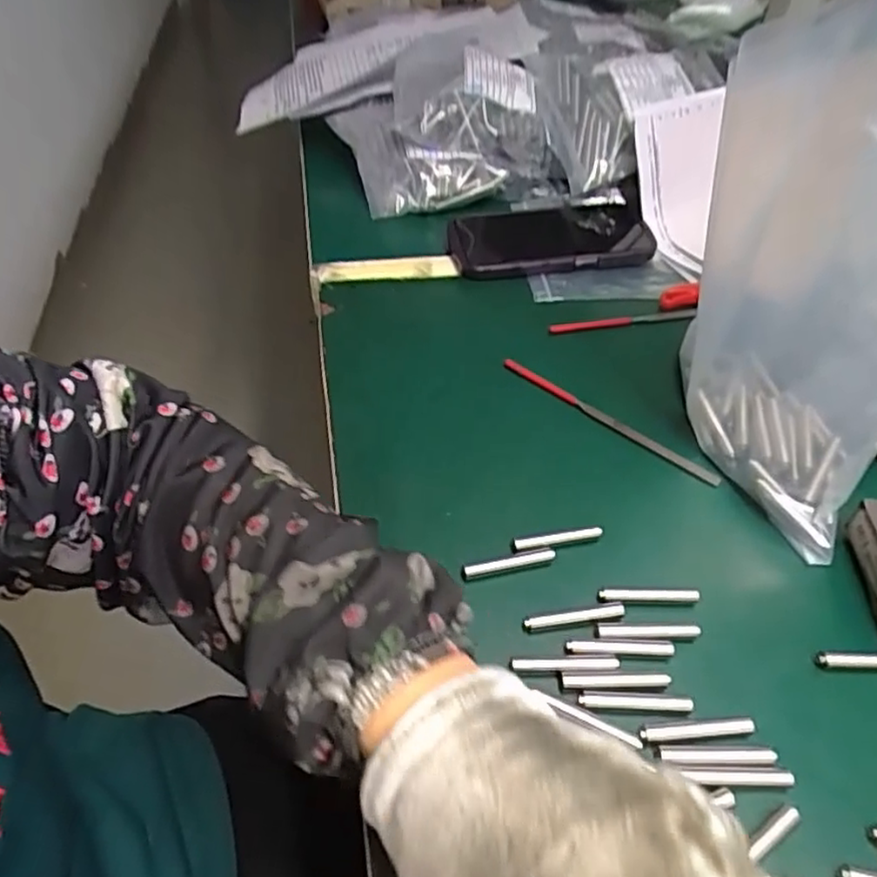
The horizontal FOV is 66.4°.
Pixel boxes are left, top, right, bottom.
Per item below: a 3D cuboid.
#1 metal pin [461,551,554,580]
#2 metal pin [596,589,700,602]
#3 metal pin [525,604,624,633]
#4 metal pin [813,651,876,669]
[{"bbox_3d":[0.036,0.063,0.341,0.048,0.004,0.006,-9,47,-11],"label":"metal pin"},{"bbox_3d":[0.104,0.078,0.330,0.049,0.004,0.006,0,46,-3],"label":"metal pin"},{"bbox_3d":[0.065,0.084,0.318,0.049,0.004,0.007,-6,46,-9],"label":"metal pin"},{"bbox_3d":[0.202,0.104,0.312,0.050,0.006,0.007,3,45,0],"label":"metal pin"}]

